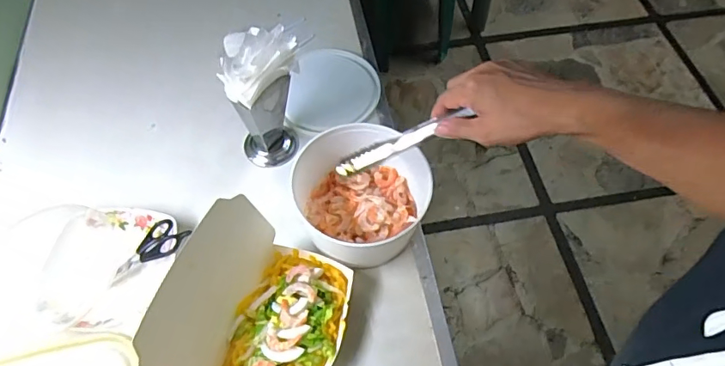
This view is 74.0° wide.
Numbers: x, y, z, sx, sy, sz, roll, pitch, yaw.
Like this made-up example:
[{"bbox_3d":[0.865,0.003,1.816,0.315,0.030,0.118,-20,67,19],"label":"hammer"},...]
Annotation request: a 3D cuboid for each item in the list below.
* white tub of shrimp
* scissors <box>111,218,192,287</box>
[{"bbox_3d":[-0.002,0.010,0.603,0.150,0.095,0.151,1,61,-2],"label":"white tub of shrimp"},{"bbox_3d":[-0.261,0.079,0.589,0.106,0.013,0.051,-34,67,-4],"label":"scissors"}]

